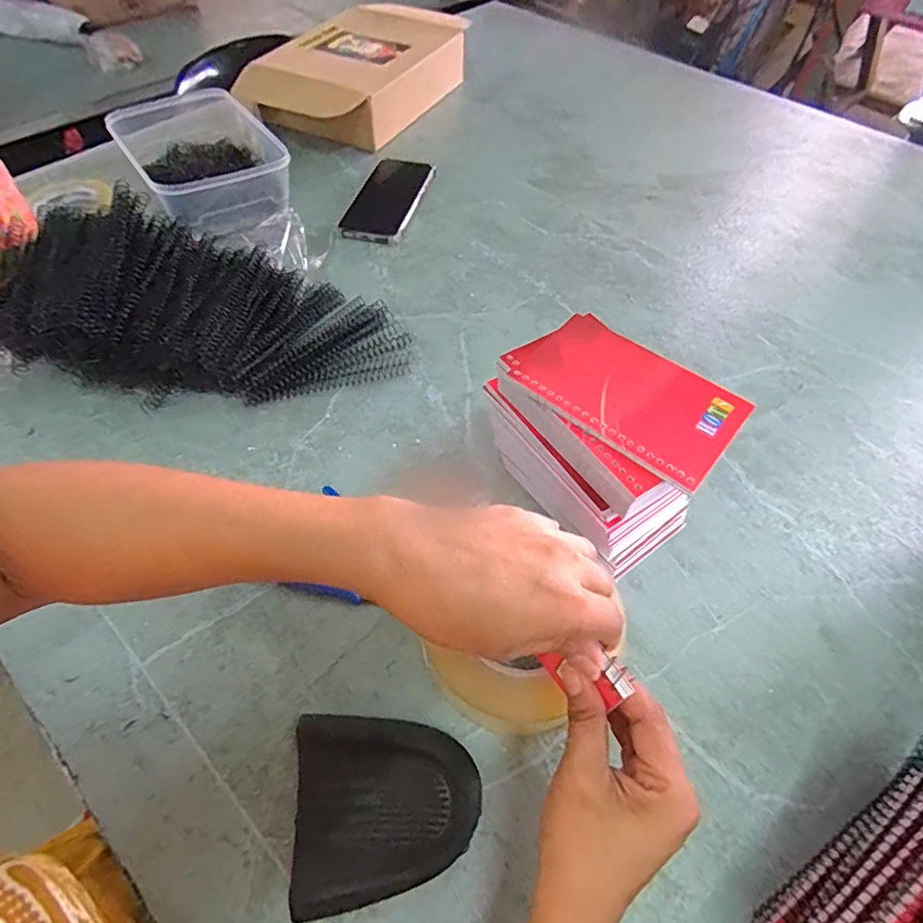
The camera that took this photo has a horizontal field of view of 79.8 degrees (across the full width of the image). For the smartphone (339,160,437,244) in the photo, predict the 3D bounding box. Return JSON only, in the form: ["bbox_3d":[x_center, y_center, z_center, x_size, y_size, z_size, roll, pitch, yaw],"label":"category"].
[{"bbox_3d":[-0.093,-0.331,0.696,0.085,0.016,0.167,12,56,7],"label":"smartphone"}]

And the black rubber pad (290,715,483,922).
[{"bbox_3d":[-0.043,0.204,0.331,0.104,0.029,0.095,-5,56,-4],"label":"black rubber pad"}]

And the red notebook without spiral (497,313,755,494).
[{"bbox_3d":[0.101,-0.046,0.347,0.139,0.005,0.082,37,62,21],"label":"red notebook without spiral"}]

